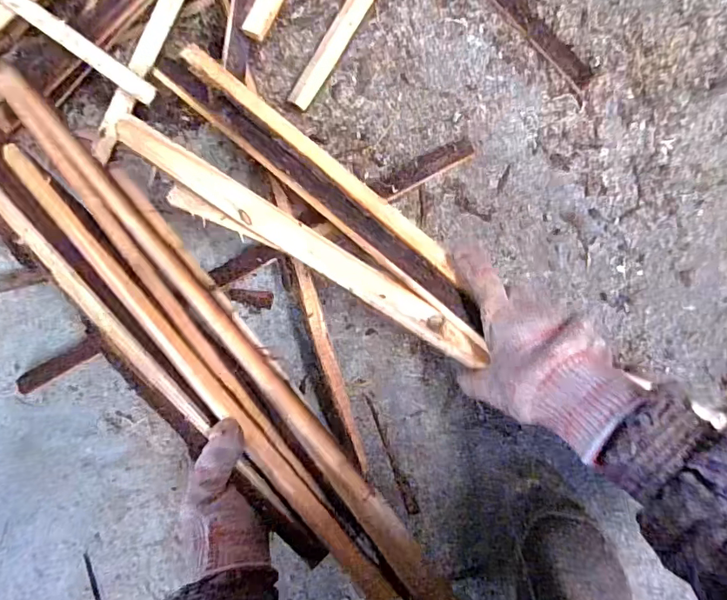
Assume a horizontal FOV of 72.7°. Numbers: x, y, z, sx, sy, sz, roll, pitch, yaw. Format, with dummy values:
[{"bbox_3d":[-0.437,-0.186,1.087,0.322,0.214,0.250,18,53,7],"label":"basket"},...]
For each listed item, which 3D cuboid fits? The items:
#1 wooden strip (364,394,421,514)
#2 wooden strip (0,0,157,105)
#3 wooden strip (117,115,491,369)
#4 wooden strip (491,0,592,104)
[{"bbox_3d":[0.026,0.137,0.442,0.012,0.004,0.110,-22,83,7],"label":"wooden strip"},{"bbox_3d":[-0.390,-0.324,0.471,0.493,0.020,0.017,35,90,7],"label":"wooden strip"},{"bbox_3d":[-0.051,-0.045,0.394,0.331,0.017,0.027,33,92,1],"label":"wooden strip"},{"bbox_3d":[0.146,-0.257,0.447,0.024,0.005,0.177,-37,81,5],"label":"wooden strip"}]

